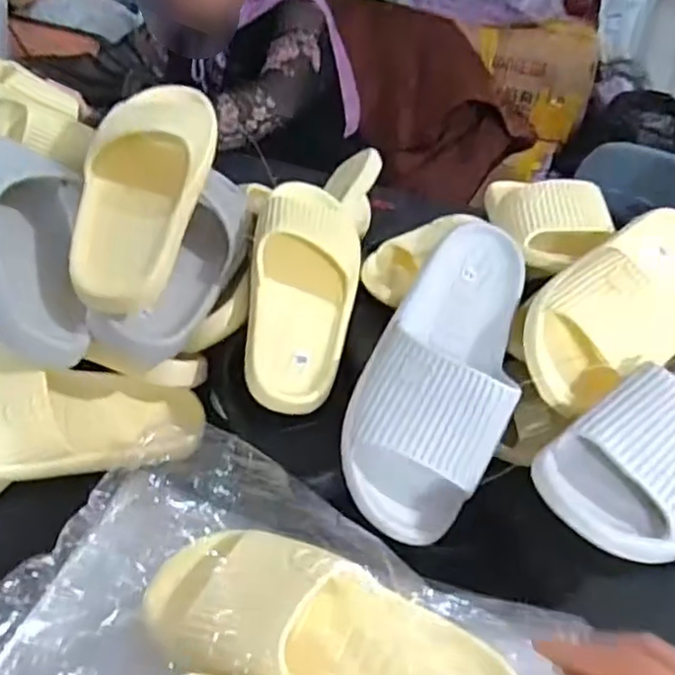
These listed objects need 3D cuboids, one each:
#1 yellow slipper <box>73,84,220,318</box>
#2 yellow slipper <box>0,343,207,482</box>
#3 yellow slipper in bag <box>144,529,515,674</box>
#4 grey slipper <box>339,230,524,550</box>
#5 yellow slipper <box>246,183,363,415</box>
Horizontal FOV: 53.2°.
[{"bbox_3d":[-0.168,-0.128,0.581,0.097,0.054,0.238,8,66,1],"label":"yellow slipper"},{"bbox_3d":[-0.227,0.057,0.533,0.251,0.071,0.092,8,34,-26],"label":"yellow slipper"},{"bbox_3d":[-0.007,0.191,0.420,0.253,0.056,0.092,20,38,16],"label":"yellow slipper in bag"},{"bbox_3d":[0.086,0.020,0.551,0.121,0.058,0.280,16,67,12],"label":"grey slipper"},{"bbox_3d":[-0.029,-0.054,0.604,0.096,0.065,0.241,7,60,0],"label":"yellow slipper"}]

